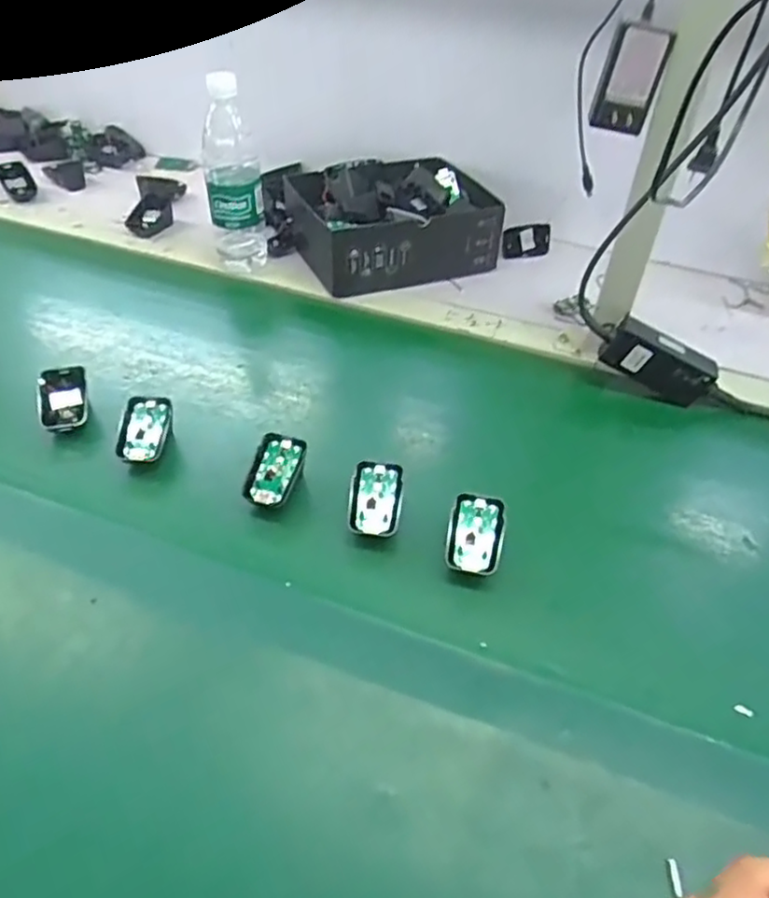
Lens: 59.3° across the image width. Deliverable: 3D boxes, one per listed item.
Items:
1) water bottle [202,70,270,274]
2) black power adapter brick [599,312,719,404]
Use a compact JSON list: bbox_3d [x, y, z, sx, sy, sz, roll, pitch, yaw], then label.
[{"bbox_3d":[-0.185,-0.330,0.831,0.070,0.221,0.061,-5,46,-8],"label":"water bottle"},{"bbox_3d":[0.290,-0.092,0.719,0.118,0.060,0.033,26,44,-15],"label":"black power adapter brick"}]

